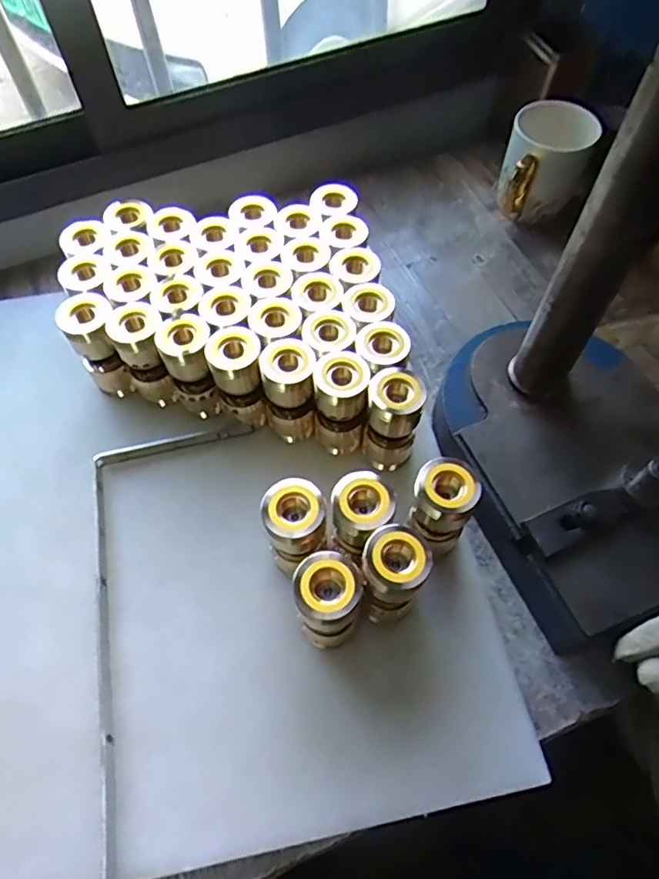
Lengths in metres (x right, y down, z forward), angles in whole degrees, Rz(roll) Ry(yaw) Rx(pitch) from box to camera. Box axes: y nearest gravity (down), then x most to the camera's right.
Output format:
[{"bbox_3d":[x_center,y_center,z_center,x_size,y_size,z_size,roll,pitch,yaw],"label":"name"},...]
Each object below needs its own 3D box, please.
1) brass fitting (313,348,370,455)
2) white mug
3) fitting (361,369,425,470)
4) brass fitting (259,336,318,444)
[{"bbox_3d":[0.009,-0.027,0.449,0.039,0.095,0.041,0,60,0],"label":"brass fitting"},{"bbox_3d":[0.223,-0.279,0.590,0.084,0.100,0.102,18,62,10],"label":"white mug"},{"bbox_3d":[0.048,-0.012,0.440,0.039,0.097,0.036,10,61,6],"label":"fitting"},{"bbox_3d":[-0.031,-0.037,0.453,0.039,0.096,0.037,-4,60,-2],"label":"brass fitting"}]

